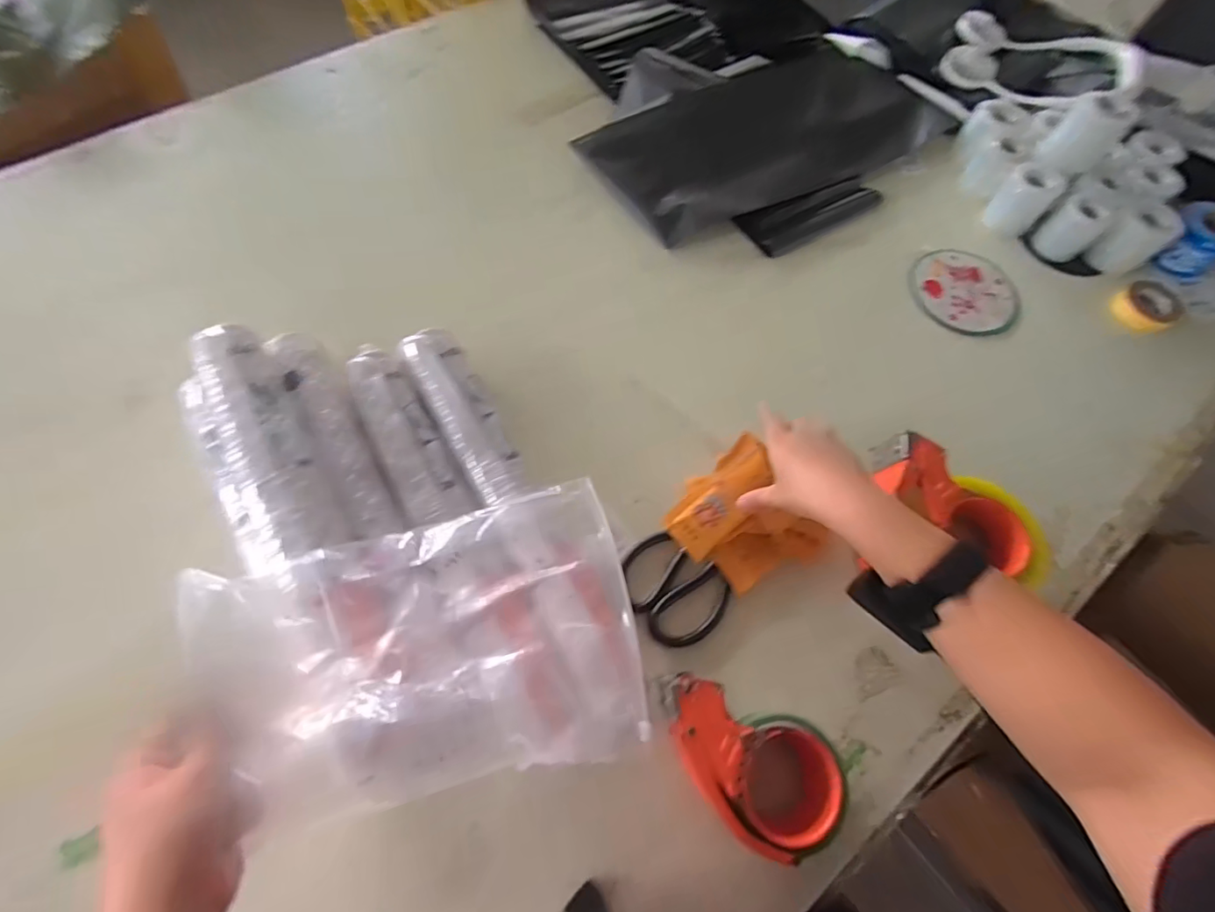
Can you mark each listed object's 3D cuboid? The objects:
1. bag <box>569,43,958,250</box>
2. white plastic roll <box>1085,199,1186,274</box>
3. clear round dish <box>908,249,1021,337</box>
[{"bbox_3d":[0.236,-0.469,0.753,0.544,0.033,0.225,-27,70,-14],"label":"bag"},{"bbox_3d":[0.684,-0.280,0.691,0.058,0.077,0.057,1,66,-3],"label":"white plastic roll"},{"bbox_3d":[0.466,-0.217,0.688,0.141,0.016,0.135,1,66,-3],"label":"clear round dish"}]

